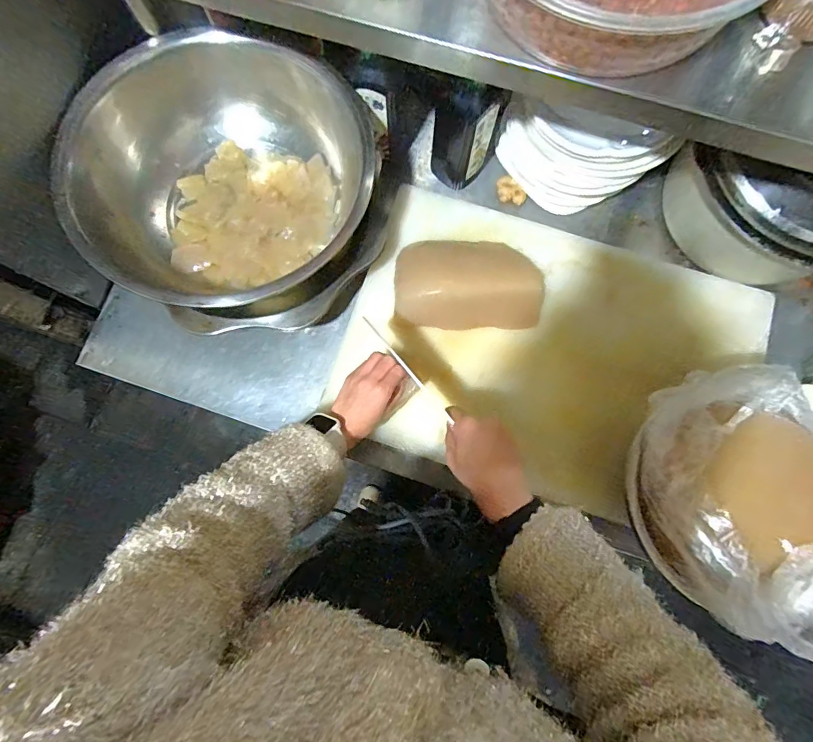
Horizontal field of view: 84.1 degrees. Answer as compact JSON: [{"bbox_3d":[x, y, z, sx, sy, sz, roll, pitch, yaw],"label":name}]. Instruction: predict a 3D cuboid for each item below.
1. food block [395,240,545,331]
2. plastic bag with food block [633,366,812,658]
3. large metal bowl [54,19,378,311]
[{"bbox_3d":[0.089,-0.127,0.643,0.204,0.050,0.130,1,79,2],"label":"food block"},{"bbox_3d":[0.406,0.151,0.522,0.242,0.135,0.299,-24,79,-3],"label":"plastic bag with food block"},{"bbox_3d":[-0.227,-0.251,0.599,0.364,0.123,0.339,0,79,1],"label":"large metal bowl"}]

